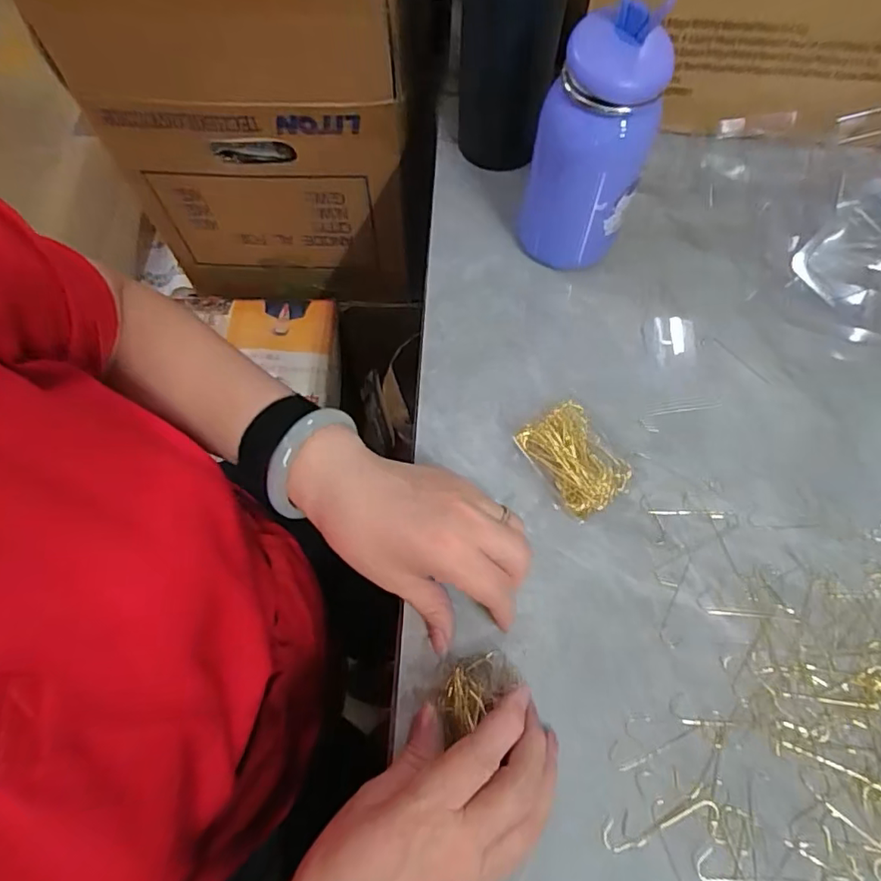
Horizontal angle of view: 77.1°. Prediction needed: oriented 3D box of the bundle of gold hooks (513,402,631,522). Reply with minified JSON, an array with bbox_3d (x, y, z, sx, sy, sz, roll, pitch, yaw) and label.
[{"bbox_3d":[0.087,0.014,0.362,0.048,0.020,0.068,-32,72,-10],"label":"bundle of gold hooks"}]

